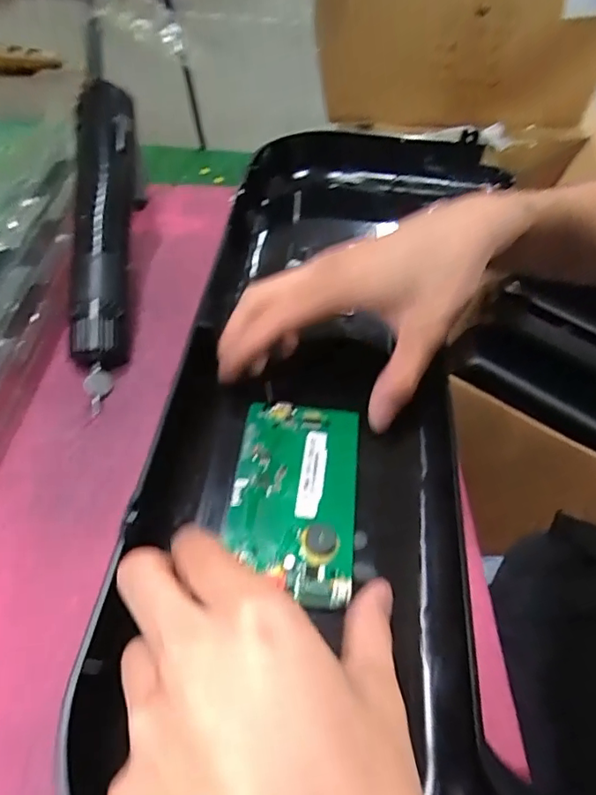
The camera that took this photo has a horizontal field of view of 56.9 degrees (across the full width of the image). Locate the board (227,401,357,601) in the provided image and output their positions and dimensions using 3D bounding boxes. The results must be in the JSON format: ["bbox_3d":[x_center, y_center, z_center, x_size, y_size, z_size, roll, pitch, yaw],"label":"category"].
[{"bbox_3d":[-0.002,0.045,0.271,0.059,0.015,0.105,7,56,2],"label":"board"}]

